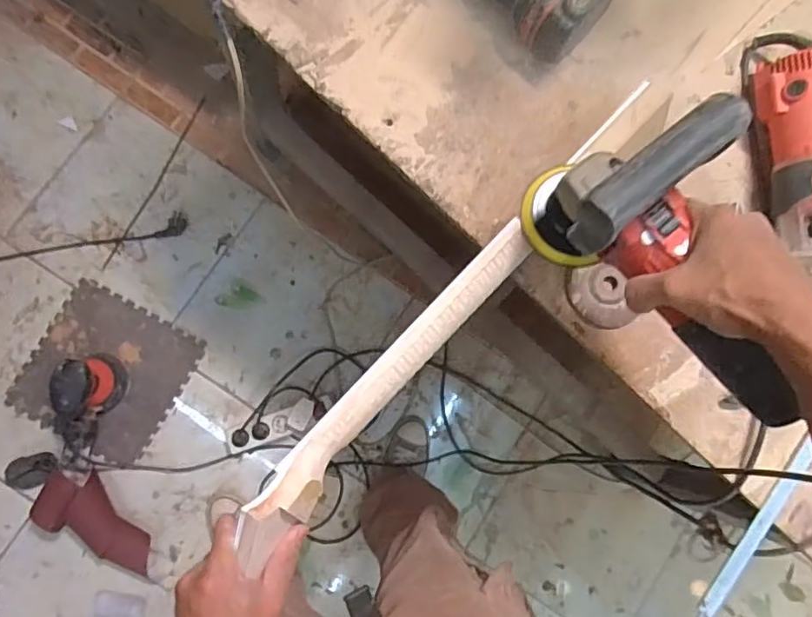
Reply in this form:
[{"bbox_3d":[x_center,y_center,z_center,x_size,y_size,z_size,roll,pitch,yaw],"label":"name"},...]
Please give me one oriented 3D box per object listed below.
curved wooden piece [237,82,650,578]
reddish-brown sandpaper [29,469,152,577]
[{"bbox_3d":[0.048,-0.007,0.507,0.049,0.040,0.539,43,75,0],"label":"curved wooden piece"},{"bbox_3d":[-0.621,0.435,1.171,0.265,0.071,0.124,45,82,-13],"label":"reddish-brown sandpaper"}]

